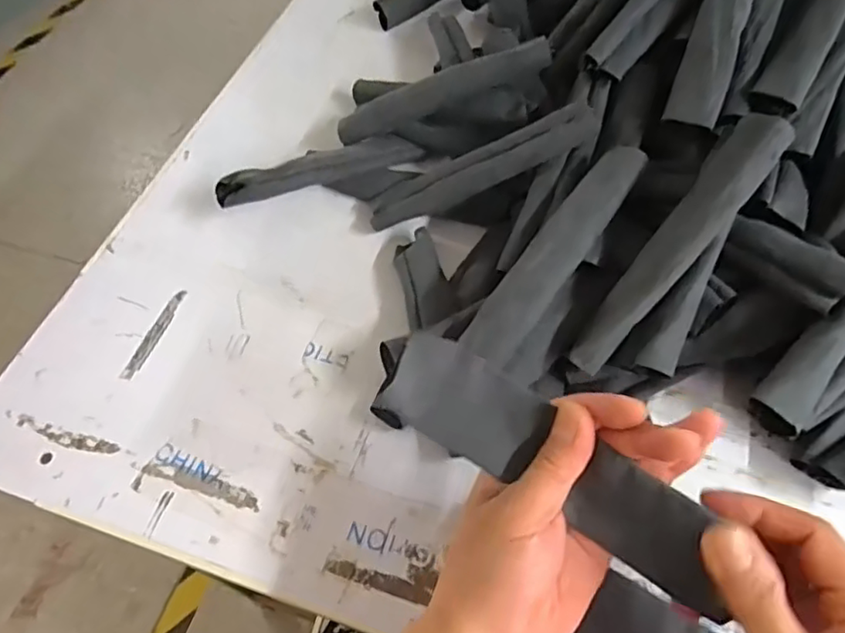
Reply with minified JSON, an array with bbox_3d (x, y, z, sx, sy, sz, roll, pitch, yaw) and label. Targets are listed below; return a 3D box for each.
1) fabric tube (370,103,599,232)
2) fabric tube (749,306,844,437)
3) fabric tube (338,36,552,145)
[{"bbox_3d":[0.043,-0.114,0.475,0.184,0.021,0.033,-20,60,21],"label":"fabric tube"},{"bbox_3d":[0.252,-0.009,0.351,0.028,0.026,0.186,39,70,19],"label":"fabric tube"},{"bbox_3d":[0.014,-0.185,0.507,0.183,0.026,0.021,-14,60,22],"label":"fabric tube"}]

